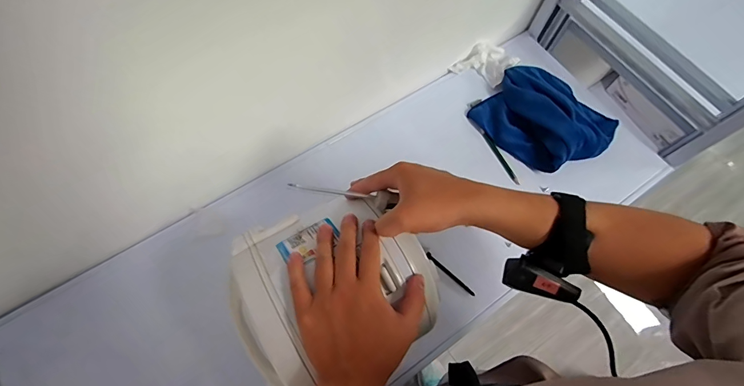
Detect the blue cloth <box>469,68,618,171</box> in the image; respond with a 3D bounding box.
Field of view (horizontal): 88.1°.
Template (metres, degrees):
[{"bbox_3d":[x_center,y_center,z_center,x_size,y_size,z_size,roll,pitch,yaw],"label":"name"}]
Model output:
[{"bbox_3d":[0.331,-0.144,0.708,0.231,0.055,0.203,43,72,15],"label":"blue cloth"}]

